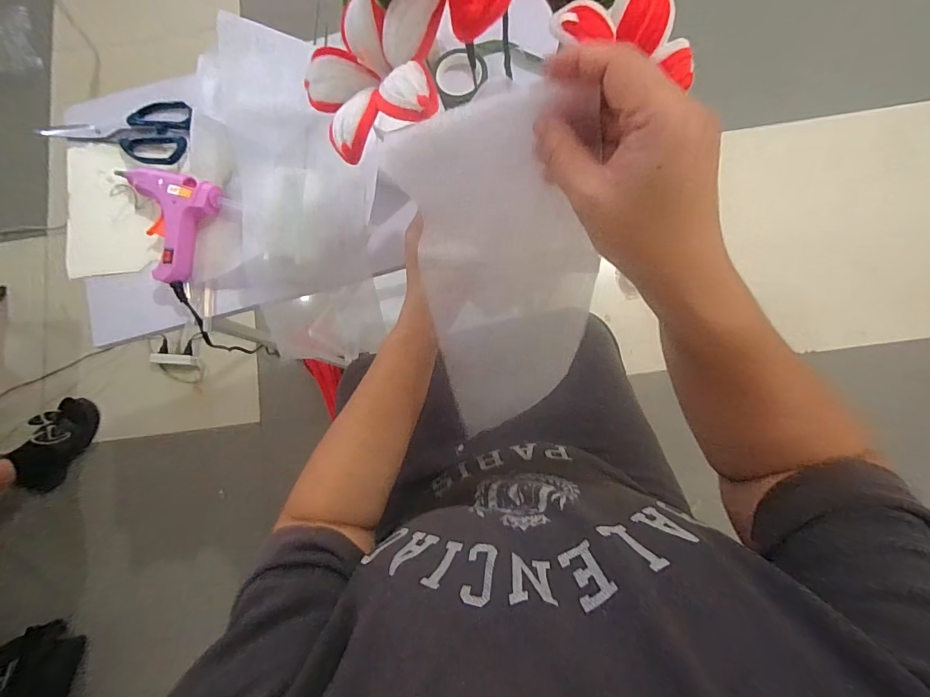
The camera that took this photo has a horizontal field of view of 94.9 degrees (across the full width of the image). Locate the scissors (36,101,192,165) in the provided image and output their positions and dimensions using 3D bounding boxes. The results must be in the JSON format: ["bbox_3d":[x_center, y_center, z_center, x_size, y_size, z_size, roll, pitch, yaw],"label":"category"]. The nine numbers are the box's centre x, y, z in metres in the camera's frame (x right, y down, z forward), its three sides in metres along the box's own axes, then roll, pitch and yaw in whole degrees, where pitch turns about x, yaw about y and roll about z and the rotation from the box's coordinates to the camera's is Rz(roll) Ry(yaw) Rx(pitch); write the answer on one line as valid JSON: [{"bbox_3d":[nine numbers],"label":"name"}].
[{"bbox_3d":[-0.372,-0.239,0.461,0.171,0.021,0.062,8,82,5],"label":"scissors"}]

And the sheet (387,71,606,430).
[{"bbox_3d":[0.039,-0.035,0.340,0.127,0.289,0.034,-12,39,2],"label":"sheet"}]

